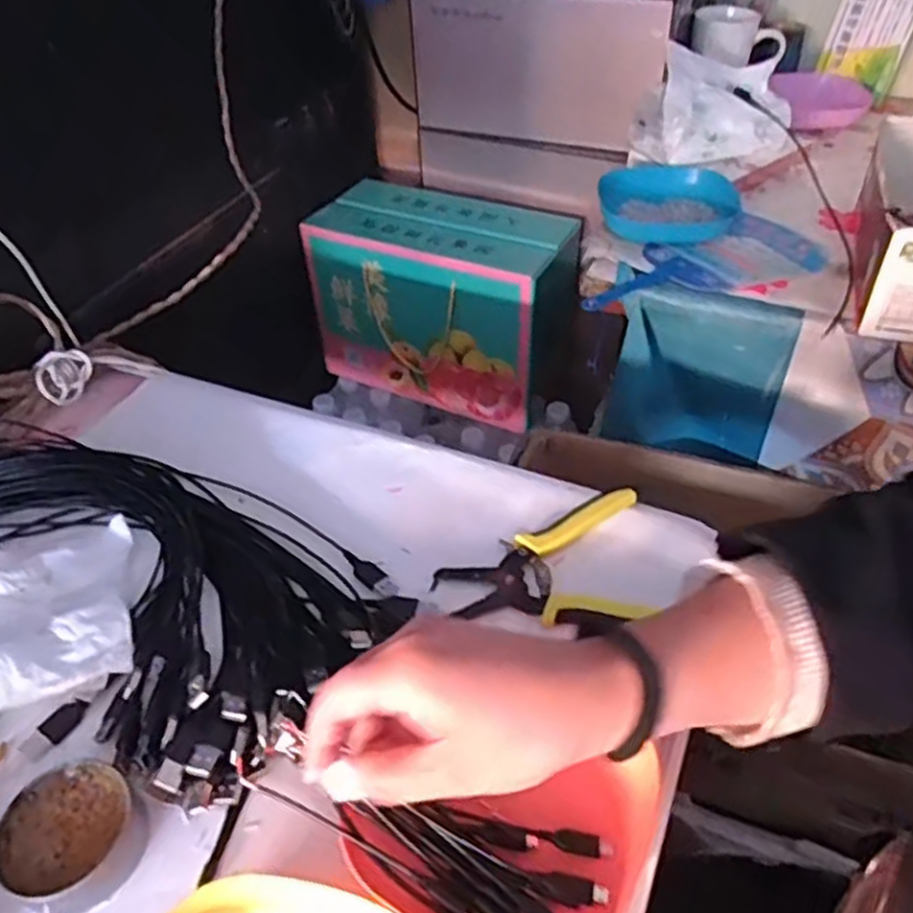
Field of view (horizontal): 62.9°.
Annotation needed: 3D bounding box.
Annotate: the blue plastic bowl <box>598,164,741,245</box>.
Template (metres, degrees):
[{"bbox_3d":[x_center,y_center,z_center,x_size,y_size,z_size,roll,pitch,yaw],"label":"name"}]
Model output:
[{"bbox_3d":[0.219,-0.262,0.780,0.139,0.032,0.147,-1,44,1],"label":"blue plastic bowl"}]

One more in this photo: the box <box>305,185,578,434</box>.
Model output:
[{"bbox_3d":[-0.012,-0.213,1.031,0.332,0.233,0.162,20,48,21],"label":"box"}]

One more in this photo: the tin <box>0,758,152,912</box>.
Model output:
[{"bbox_3d":[-0.190,0.187,0.370,0.062,0.026,0.062,-1,44,1],"label":"tin"}]

